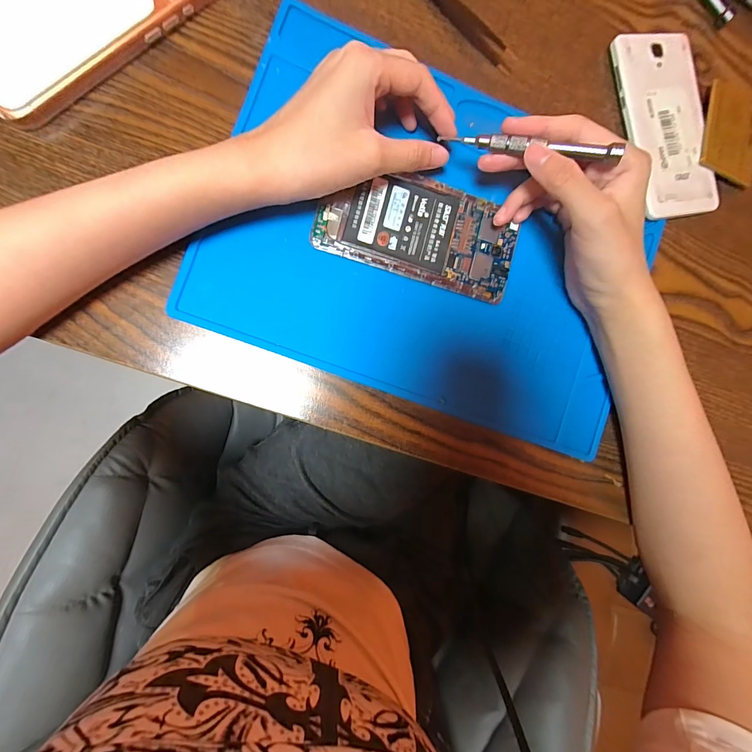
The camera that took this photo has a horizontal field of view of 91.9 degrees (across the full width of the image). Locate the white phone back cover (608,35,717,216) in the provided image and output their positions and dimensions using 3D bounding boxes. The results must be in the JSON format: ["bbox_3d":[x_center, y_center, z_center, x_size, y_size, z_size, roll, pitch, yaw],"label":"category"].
[{"bbox_3d":[0.230,-0.198,0.288,0.071,0.011,0.142,-15,92,-9],"label":"white phone back cover"}]

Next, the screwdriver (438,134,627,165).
[{"bbox_3d":[0.091,-0.140,0.220,0.099,0.008,0.009,14,87,12],"label":"screwdriver"}]

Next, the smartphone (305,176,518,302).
[{"bbox_3d":[0.030,-0.101,0.254,0.139,0.005,0.069,10,88,-8],"label":"smartphone"}]

